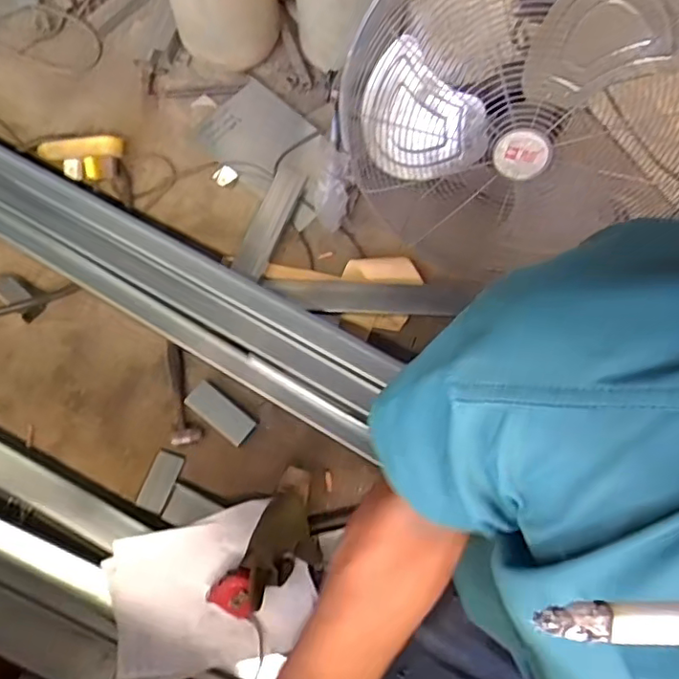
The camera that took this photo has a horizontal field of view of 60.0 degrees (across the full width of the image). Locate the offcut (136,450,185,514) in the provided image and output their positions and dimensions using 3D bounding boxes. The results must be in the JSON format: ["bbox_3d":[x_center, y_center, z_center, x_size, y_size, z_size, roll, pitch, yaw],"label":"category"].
[{"bbox_3d":[-0.307,0.243,1.007,0.052,0.012,0.097,21,74,6],"label":"offcut"}]

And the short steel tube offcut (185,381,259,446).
[{"bbox_3d":[-0.208,0.127,1.028,0.125,0.020,0.055,37,76,11],"label":"short steel tube offcut"}]

